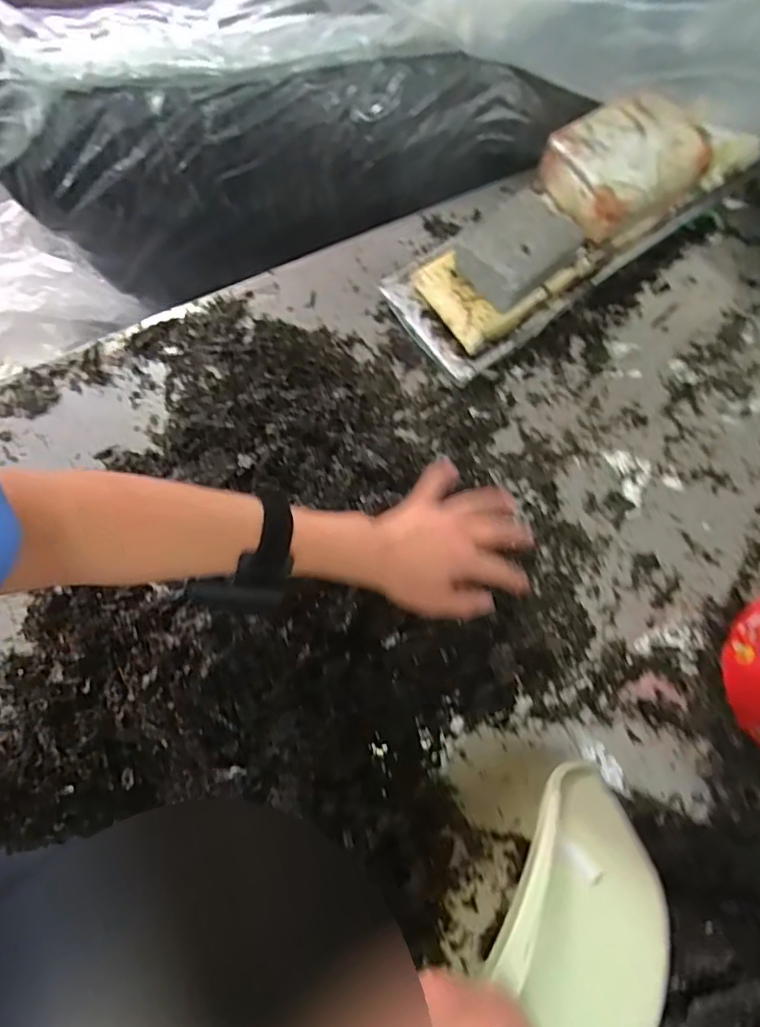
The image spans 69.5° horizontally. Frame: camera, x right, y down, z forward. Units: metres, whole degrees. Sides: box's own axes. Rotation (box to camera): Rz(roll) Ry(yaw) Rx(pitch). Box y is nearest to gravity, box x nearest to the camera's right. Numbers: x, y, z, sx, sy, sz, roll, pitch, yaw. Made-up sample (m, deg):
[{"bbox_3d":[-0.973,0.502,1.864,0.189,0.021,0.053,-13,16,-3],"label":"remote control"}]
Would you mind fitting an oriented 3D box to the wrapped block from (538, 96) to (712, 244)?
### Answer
[{"bbox_3d":[0.252,-0.365,0.578,0.146,0.055,0.116,-29,77,-9],"label":"wrapped block"}]

